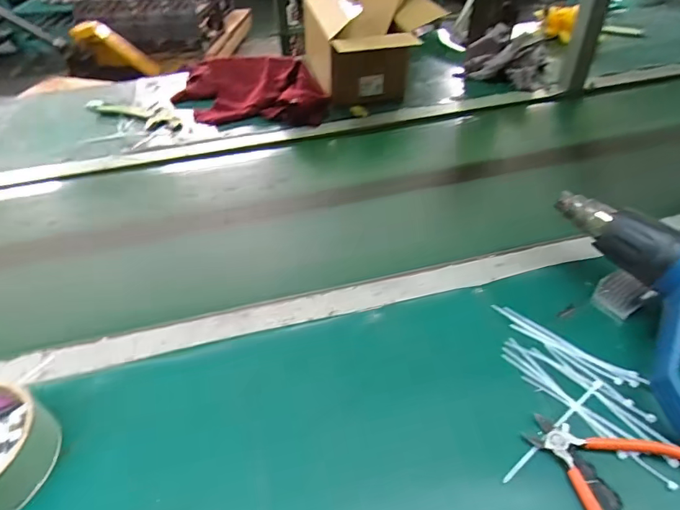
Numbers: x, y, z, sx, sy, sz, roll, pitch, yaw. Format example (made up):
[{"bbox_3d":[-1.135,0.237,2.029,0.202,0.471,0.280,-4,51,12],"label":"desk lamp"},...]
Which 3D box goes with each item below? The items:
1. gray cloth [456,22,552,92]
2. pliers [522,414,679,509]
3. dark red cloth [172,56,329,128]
[{"bbox_3d":[0.365,-0.435,0.994,0.191,0.088,0.126,19,48,22],"label":"gray cloth"},{"bbox_3d":[0.229,0.187,0.384,0.134,0.021,0.121,32,54,32],"label":"pliers"},{"bbox_3d":[-0.191,-0.356,0.961,0.354,0.070,0.194,8,44,12],"label":"dark red cloth"}]

